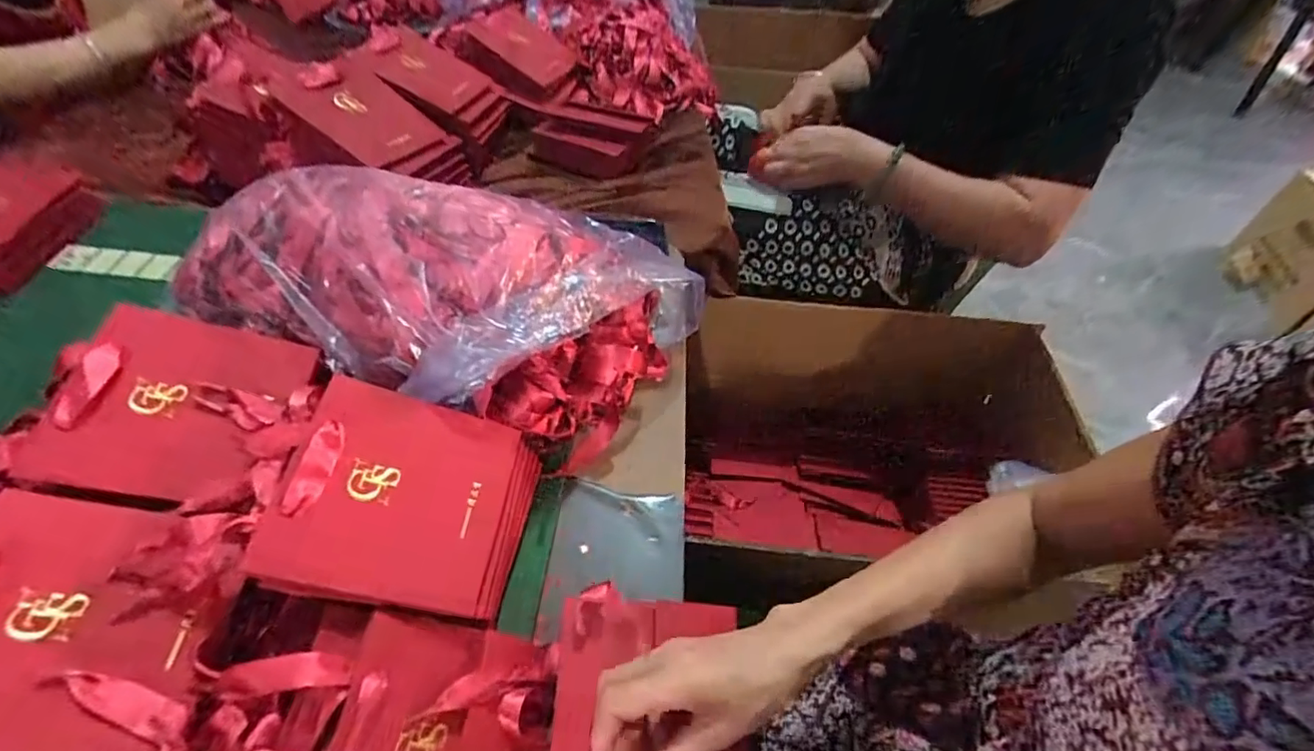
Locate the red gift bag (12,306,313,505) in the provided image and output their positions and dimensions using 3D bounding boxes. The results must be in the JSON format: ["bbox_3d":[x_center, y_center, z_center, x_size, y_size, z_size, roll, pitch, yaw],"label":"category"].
[{"bbox_3d":[-0.357,0.018,0.429,0.153,0.014,0.145,12,55,-17],"label":"red gift bag"}]

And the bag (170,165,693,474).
[{"bbox_3d":[-0.187,-0.074,0.549,0.392,0.161,0.246,21,52,12],"label":"bag"}]

